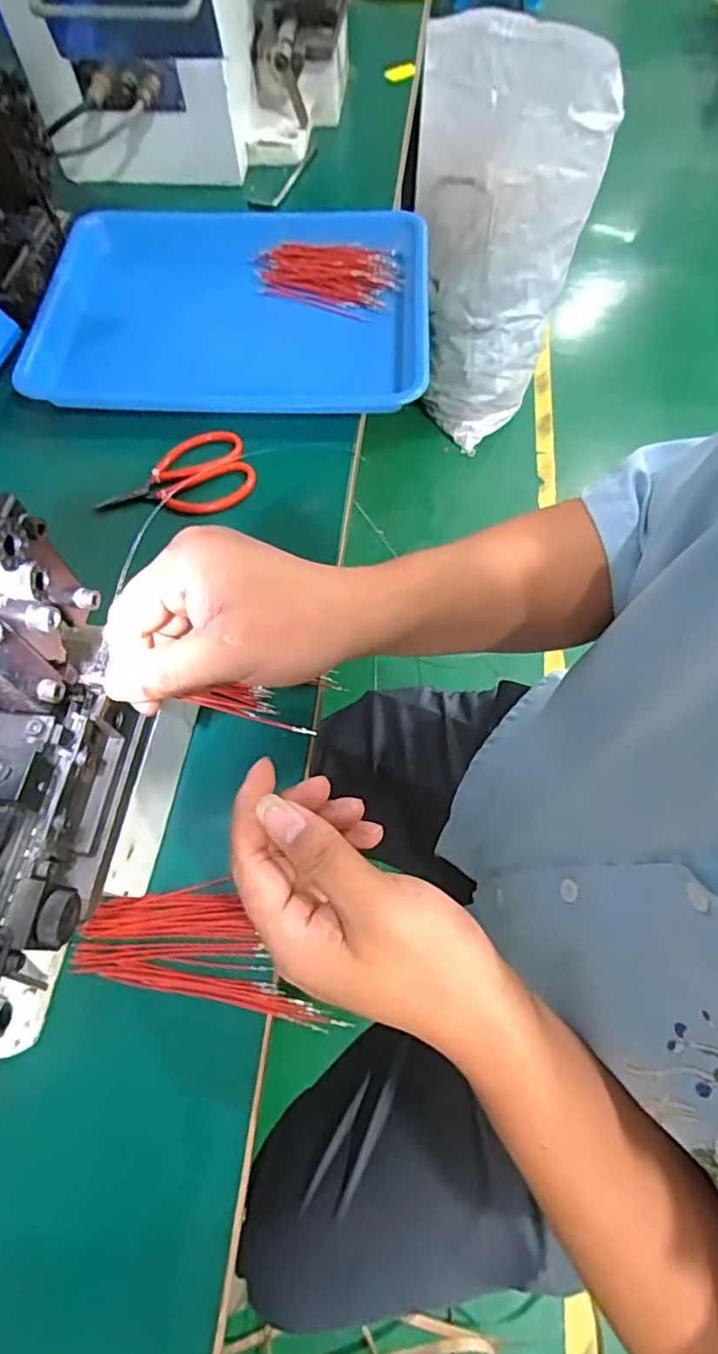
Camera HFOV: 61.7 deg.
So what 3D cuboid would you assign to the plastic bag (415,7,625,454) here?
[{"bbox_3d":[0.263,-0.844,1.231,0.307,0.628,0.279,1,65,1],"label":"plastic bag"}]

